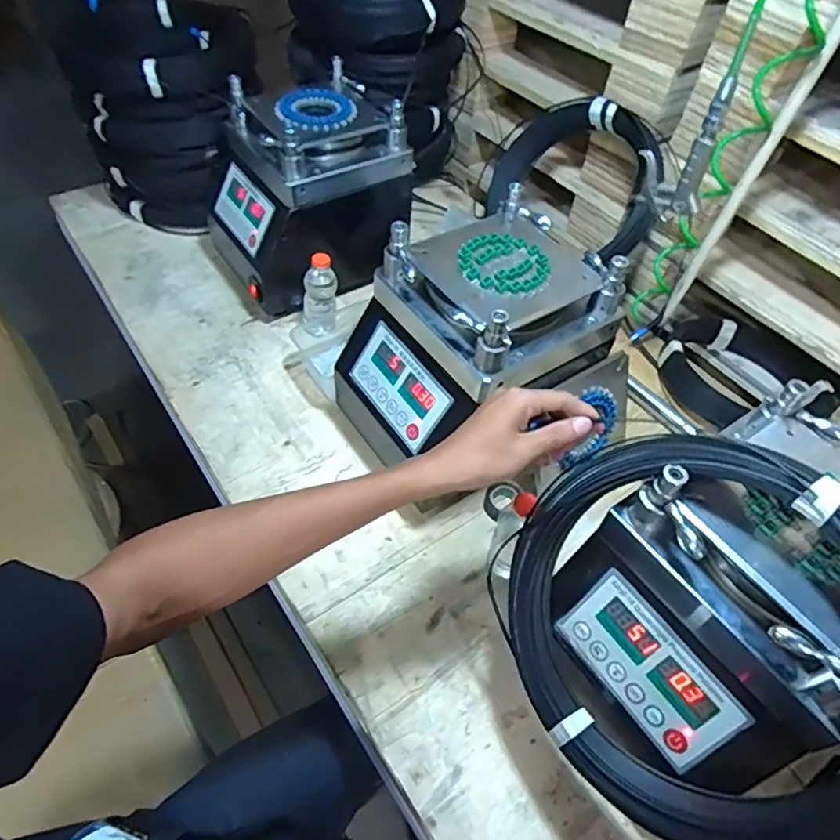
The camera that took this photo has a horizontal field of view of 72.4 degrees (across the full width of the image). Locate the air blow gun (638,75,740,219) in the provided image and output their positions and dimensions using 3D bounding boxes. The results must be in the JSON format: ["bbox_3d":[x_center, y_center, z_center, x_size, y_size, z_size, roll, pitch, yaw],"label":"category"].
[{"bbox_3d":[0.323,-0.332,0.707,0.023,0.168,0.089,-24,57,-21],"label":"air blow gun"}]

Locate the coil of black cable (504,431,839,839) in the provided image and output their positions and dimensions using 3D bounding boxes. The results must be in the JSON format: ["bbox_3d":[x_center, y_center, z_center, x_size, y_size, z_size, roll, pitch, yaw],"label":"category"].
[{"bbox_3d":[0.211,0.163,0.455,0.299,0.296,0.031,39,16,34],"label":"coil of black cable"}]

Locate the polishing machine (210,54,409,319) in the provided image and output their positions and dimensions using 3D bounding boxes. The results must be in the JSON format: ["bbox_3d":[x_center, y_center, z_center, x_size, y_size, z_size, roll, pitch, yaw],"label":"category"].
[{"bbox_3d":[-0.180,-0.371,0.945,0.284,0.274,0.214,-23,57,-20],"label":"polishing machine"}]

